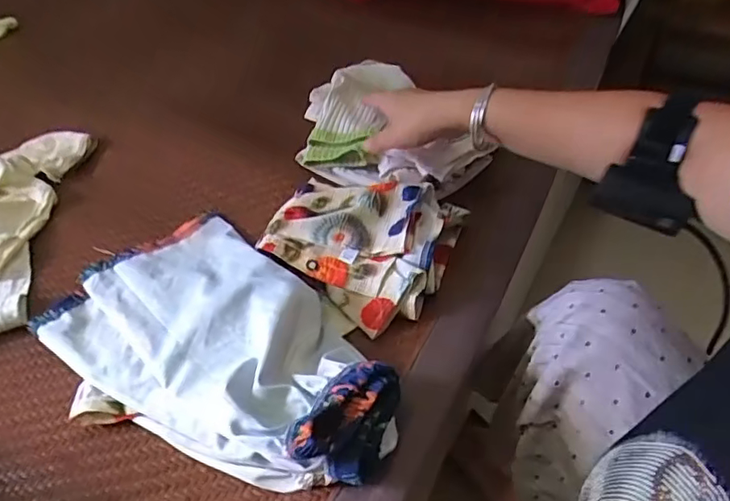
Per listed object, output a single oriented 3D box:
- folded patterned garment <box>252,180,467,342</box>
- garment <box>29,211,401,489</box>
[{"bbox_3d":[-0.009,-0.013,0.574,0.182,0.038,0.176,17,49,20],"label":"folded patterned garment"},{"bbox_3d":[-0.136,0.073,0.478,0.204,0.077,0.364,-35,52,-27],"label":"garment"}]

